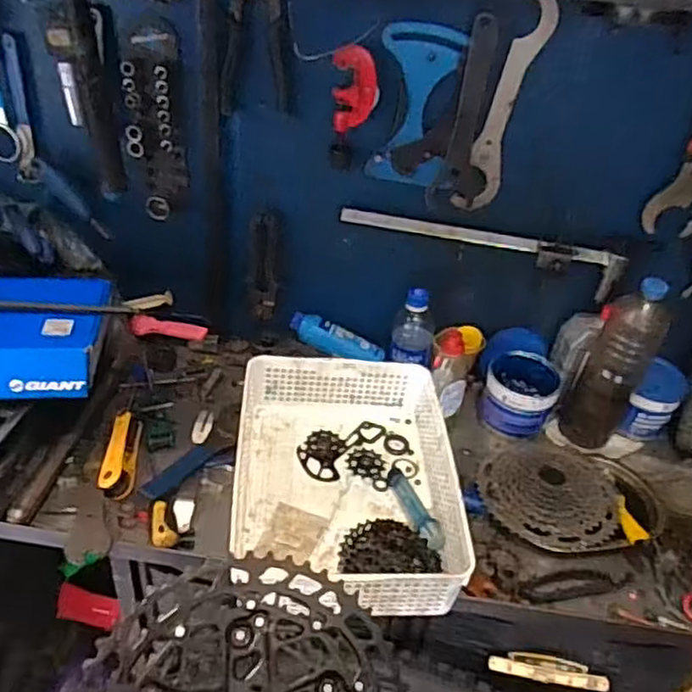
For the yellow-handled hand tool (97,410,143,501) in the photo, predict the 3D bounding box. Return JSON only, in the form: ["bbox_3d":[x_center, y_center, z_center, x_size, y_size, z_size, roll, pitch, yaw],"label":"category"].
[{"bbox_3d":[-0.286,0.138,0.860,0.040,0.024,0.130,1,36,-7],"label":"yellow-handled hand tool"}]

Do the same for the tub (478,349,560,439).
[{"bbox_3d":[0.253,0.069,0.975,0.099,0.082,0.104,4,36,-3],"label":"tub"}]

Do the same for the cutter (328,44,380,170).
[{"bbox_3d":[0.010,-0.297,0.849,0.055,0.152,0.023,7,36,1],"label":"cutter"}]

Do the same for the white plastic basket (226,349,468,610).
[{"bbox_3d":[-0.007,0.154,0.803,0.252,0.086,0.325,3,36,-5],"label":"white plastic basket"}]

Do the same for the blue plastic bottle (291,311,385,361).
[{"bbox_3d":[-0.014,-0.007,1.035,0.149,0.037,0.038,22,36,-6],"label":"blue plastic bottle"}]

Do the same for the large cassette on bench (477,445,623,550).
[{"bbox_3d":[0.262,0.182,0.866,0.177,0.040,0.178,16,37,13],"label":"large cassette on bench"}]

